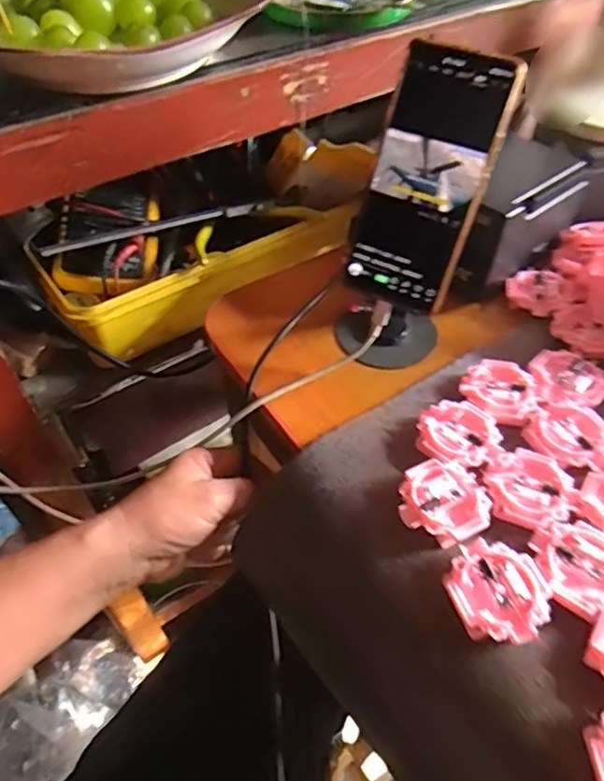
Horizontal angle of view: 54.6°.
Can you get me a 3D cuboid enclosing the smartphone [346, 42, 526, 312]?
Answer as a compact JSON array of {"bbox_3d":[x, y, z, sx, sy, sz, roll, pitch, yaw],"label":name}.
[{"bbox_3d":[0.083,-0.139,0.395,0.073,0.163,0.014,26,25,20],"label":"smartphone"}]

